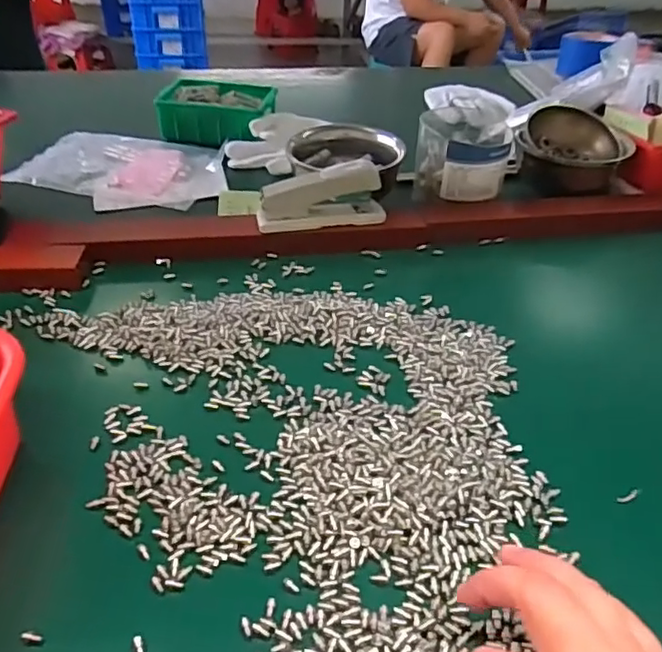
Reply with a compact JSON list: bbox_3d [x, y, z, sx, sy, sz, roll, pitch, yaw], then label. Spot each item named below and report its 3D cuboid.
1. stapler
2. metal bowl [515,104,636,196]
[{"bbox_3d":[-0.009,-0.123,0.587,0.120,0.062,0.029,-6,39,-11],"label":"stapler"},{"bbox_3d":[0.279,-0.207,0.703,0.122,0.067,0.104,12,40,12],"label":"metal bowl"}]

